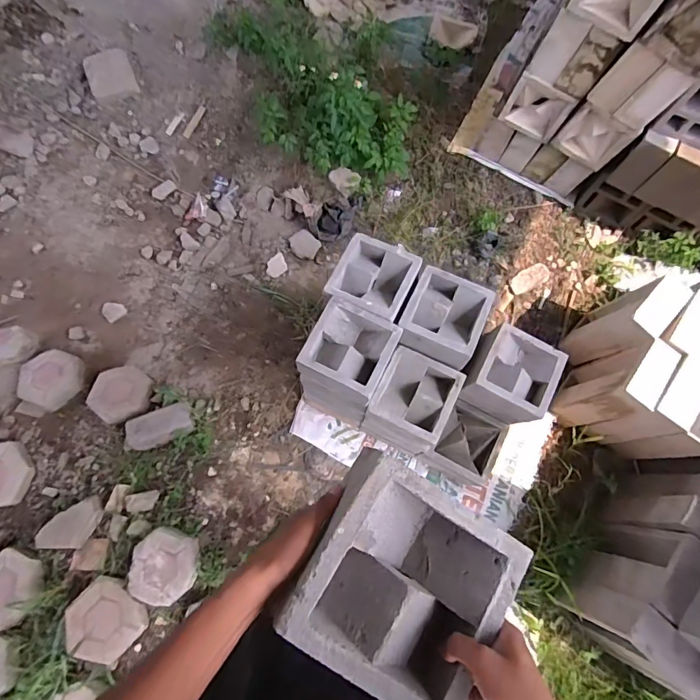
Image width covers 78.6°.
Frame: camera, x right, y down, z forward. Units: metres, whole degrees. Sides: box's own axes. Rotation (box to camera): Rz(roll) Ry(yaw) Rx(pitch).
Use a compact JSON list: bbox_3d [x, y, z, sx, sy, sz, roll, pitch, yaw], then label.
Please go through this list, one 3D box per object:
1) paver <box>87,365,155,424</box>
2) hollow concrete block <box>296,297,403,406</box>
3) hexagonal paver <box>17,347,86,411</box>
[{"bbox_3d":[-0.805,0.149,1.491,0.218,0.056,0.207,15,68,7],"label":"paver"},{"bbox_3d":[-0.001,0.004,1.085,0.206,0.073,0.207,26,71,6],"label":"hollow concrete block"},{"bbox_3d":[-1.068,0.105,1.536,0.199,0.057,0.202,24,67,-8],"label":"hexagonal paver"}]

